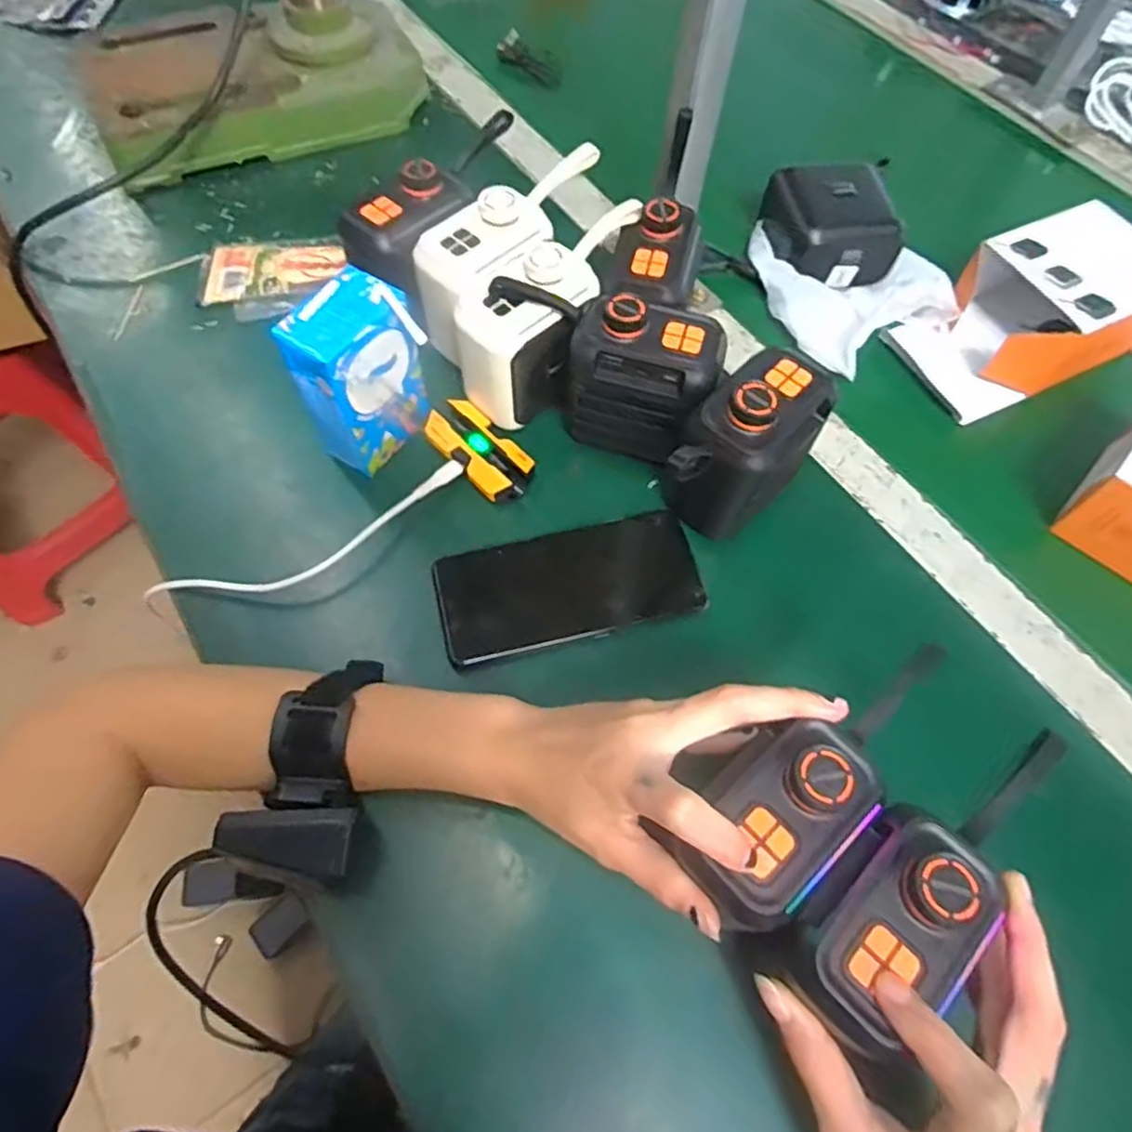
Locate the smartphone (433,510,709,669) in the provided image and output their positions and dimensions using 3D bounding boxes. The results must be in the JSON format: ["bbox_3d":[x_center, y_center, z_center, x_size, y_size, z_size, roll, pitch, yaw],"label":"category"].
[{"bbox_3d":[0.001,0.011,0.404,0.150,0.009,0.069,-11,61,-6],"label":"smartphone"}]

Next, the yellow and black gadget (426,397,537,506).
[{"bbox_3d":[-0.057,-0.075,0.446,0.037,0.022,0.074,-39,68,-20],"label":"yellow and black gadget"}]

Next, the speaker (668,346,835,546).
[{"bbox_3d":[0.104,-0.068,0.395,0.093,0.094,0.051,-38,67,-20],"label":"speaker"}]

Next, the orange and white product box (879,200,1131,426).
[{"bbox_3d":[0.336,-0.181,0.494,0.172,0.075,0.100,-22,63,-12],"label":"orange and white product box"}]

